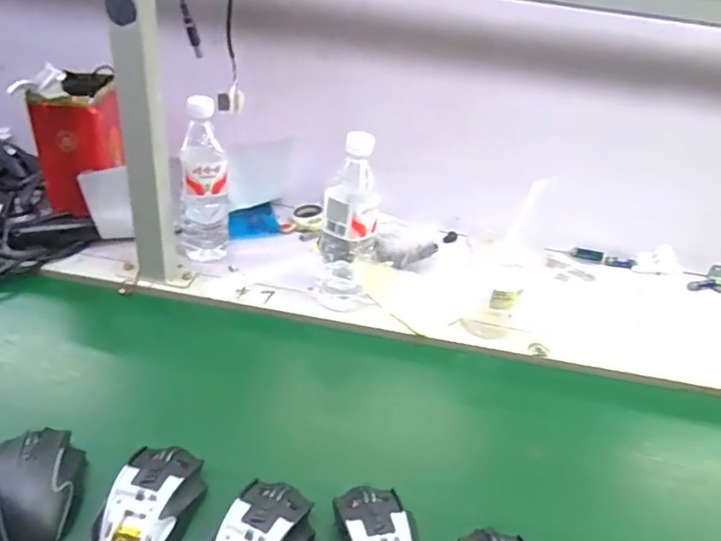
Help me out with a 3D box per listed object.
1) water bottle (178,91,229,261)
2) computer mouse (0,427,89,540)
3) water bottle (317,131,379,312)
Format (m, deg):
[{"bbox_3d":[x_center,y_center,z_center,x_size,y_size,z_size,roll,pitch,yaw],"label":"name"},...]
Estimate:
[{"bbox_3d":[-0.216,-0.117,0.806,0.067,0.226,0.058,-2,35,-14],"label":"water bottle"},{"bbox_3d":[-0.279,0.187,0.508,0.082,0.036,0.103,1,34,-9],"label":"computer mouse"},{"bbox_3d":[-0.015,-0.057,0.753,0.073,0.228,0.071,6,33,-2],"label":"water bottle"}]

